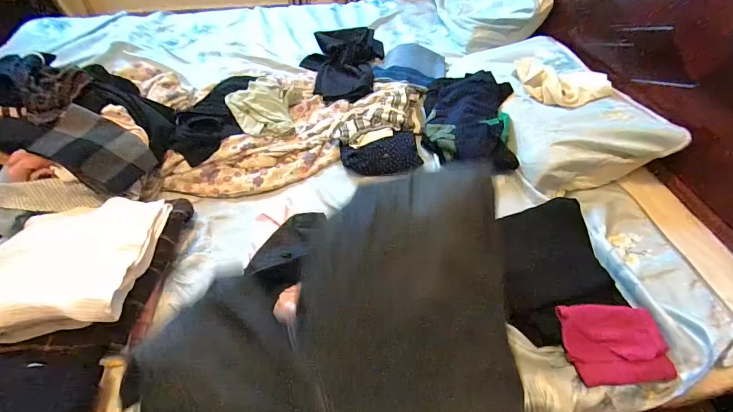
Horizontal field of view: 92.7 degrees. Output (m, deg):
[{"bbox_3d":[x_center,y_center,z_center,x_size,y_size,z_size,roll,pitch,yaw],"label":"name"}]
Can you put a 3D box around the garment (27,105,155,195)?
[{"bbox_3d":[-0.601,-0.131,0.793,0.200,0.026,0.144,32,57,-18],"label":"garment"}]

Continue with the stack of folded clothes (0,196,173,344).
[{"bbox_3d":[-0.557,0.085,0.652,0.276,0.079,0.299,-3,50,-3],"label":"stack of folded clothes"}]

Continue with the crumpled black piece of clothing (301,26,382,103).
[{"bbox_3d":[-0.082,-0.500,1.201,0.273,0.056,0.393,1,50,0],"label":"crumpled black piece of clothing"}]

